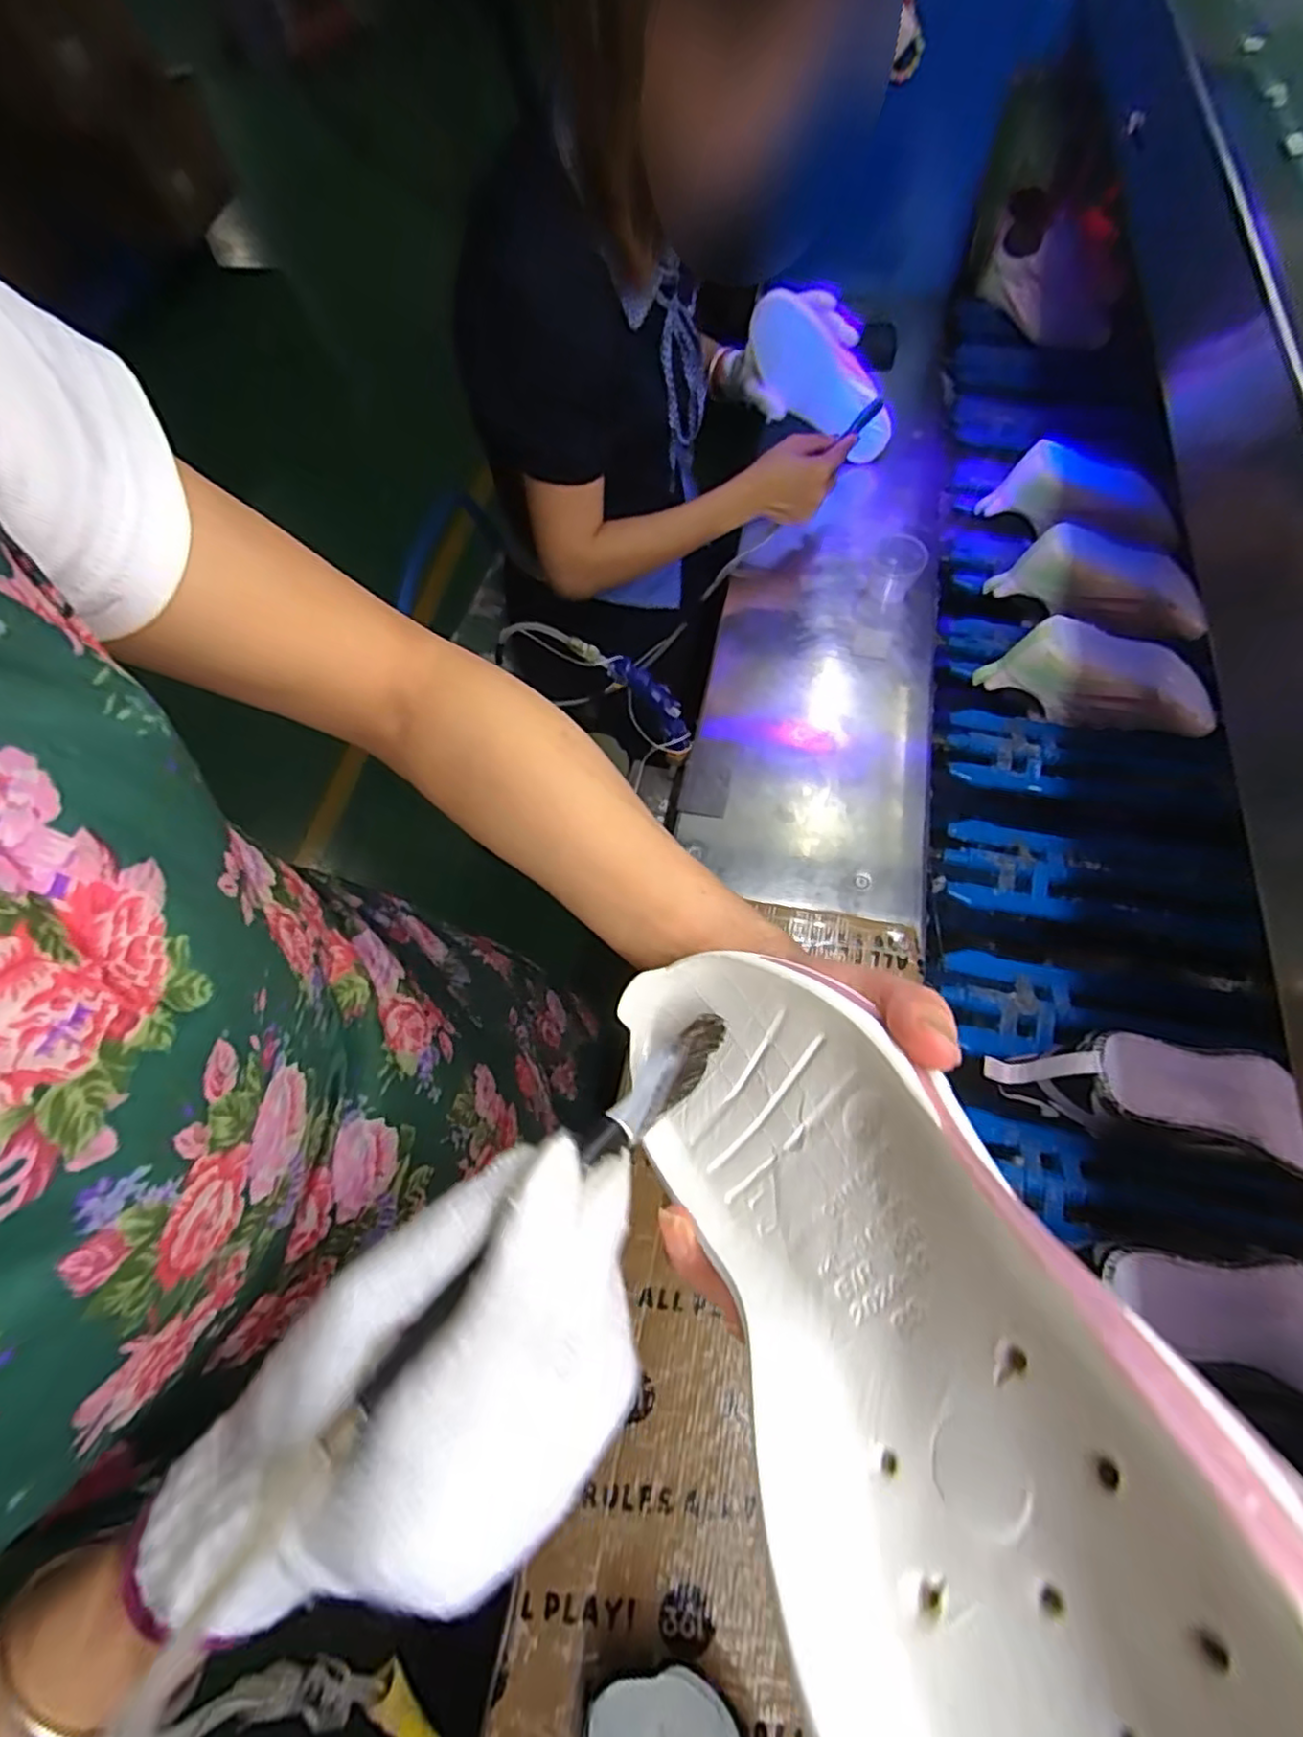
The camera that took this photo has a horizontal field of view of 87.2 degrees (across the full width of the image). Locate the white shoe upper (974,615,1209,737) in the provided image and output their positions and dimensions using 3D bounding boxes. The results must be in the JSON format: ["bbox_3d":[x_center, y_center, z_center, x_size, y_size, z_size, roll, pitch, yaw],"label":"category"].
[{"bbox_3d":[0.433,-0.189,0.670,0.203,0.089,0.075,14,65,10],"label":"white shoe upper"}]

